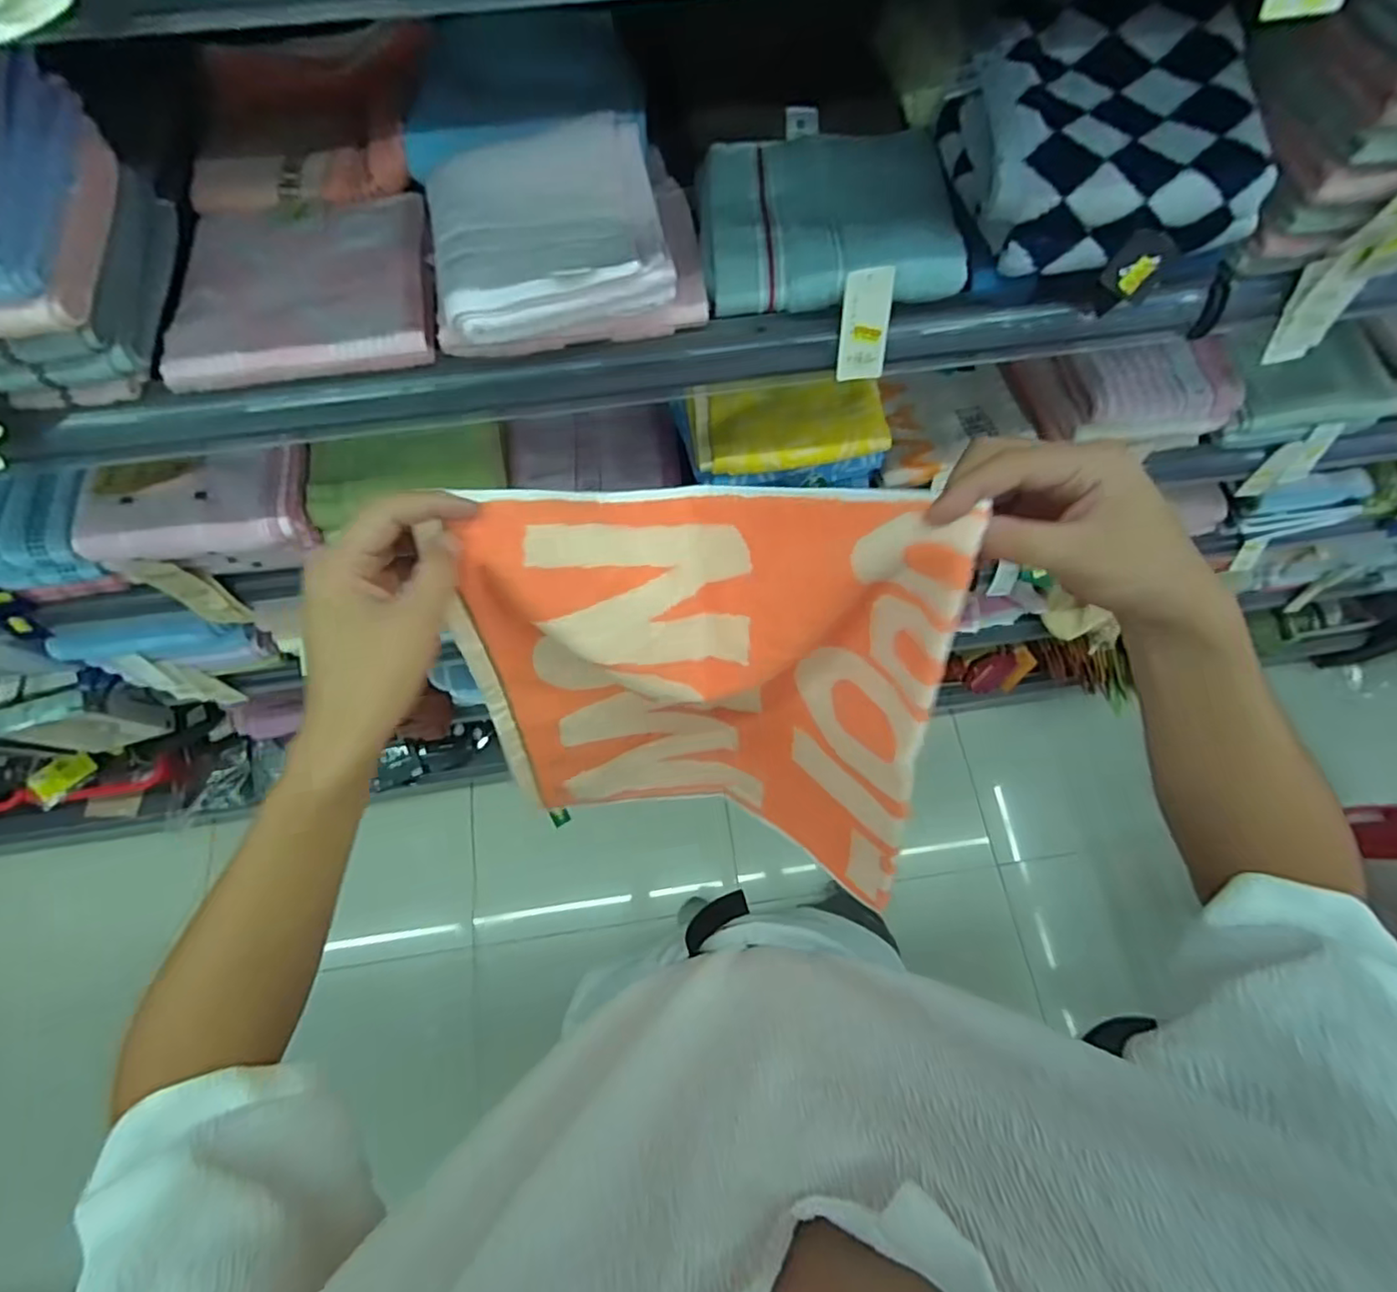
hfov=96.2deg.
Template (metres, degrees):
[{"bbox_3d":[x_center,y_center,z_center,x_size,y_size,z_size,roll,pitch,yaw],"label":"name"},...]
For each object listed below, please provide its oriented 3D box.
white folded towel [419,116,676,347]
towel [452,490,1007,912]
[{"bbox_3d":[-0.105,-0.288,0.426,0.153,0.045,0.123,-15,70,-6],"label":"white folded towel"},{"bbox_3d":[-0.004,0.040,0.452,0.305,0.348,0.156,2,56,11],"label":"towel"}]

